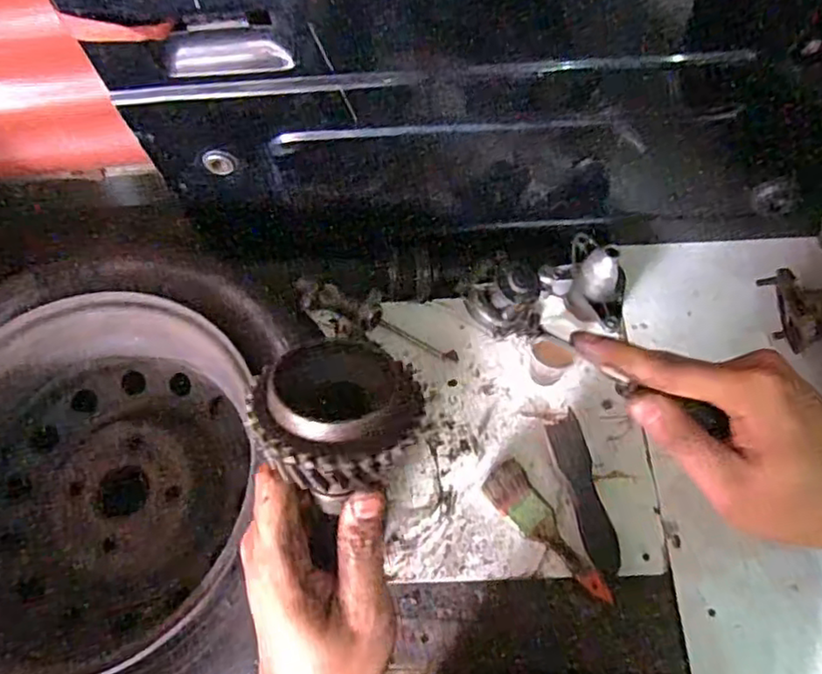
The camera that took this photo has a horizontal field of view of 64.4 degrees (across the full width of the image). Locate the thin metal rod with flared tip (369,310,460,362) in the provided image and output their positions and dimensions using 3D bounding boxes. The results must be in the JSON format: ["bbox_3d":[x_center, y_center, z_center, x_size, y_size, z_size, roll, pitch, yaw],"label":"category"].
[{"bbox_3d":[0.004,0.001,0.860,0.129,0.012,0.021,27,66,3],"label":"thin metal rod with flared tip"}]

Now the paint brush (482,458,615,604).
[{"bbox_3d":[0.154,0.225,0.743,0.049,0.015,0.181,-33,66,-14],"label":"paint brush"}]

